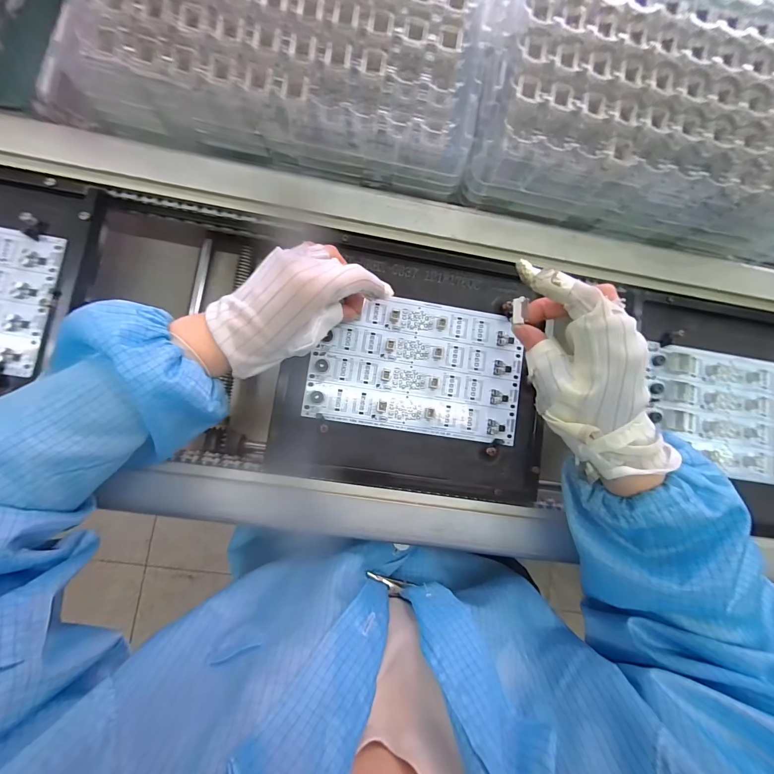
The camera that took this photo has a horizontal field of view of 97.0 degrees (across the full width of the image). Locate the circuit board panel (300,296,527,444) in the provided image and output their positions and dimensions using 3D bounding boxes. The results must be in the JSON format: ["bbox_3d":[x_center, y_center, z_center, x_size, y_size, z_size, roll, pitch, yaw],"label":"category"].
[{"bbox_3d":[0.032,-0.021,0.340,0.205,0.005,0.129,8,85,-4],"label":"circuit board panel"}]

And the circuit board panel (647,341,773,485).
[{"bbox_3d":[0.380,0.030,0.372,0.208,0.018,0.133,8,85,-4],"label":"circuit board panel"}]

